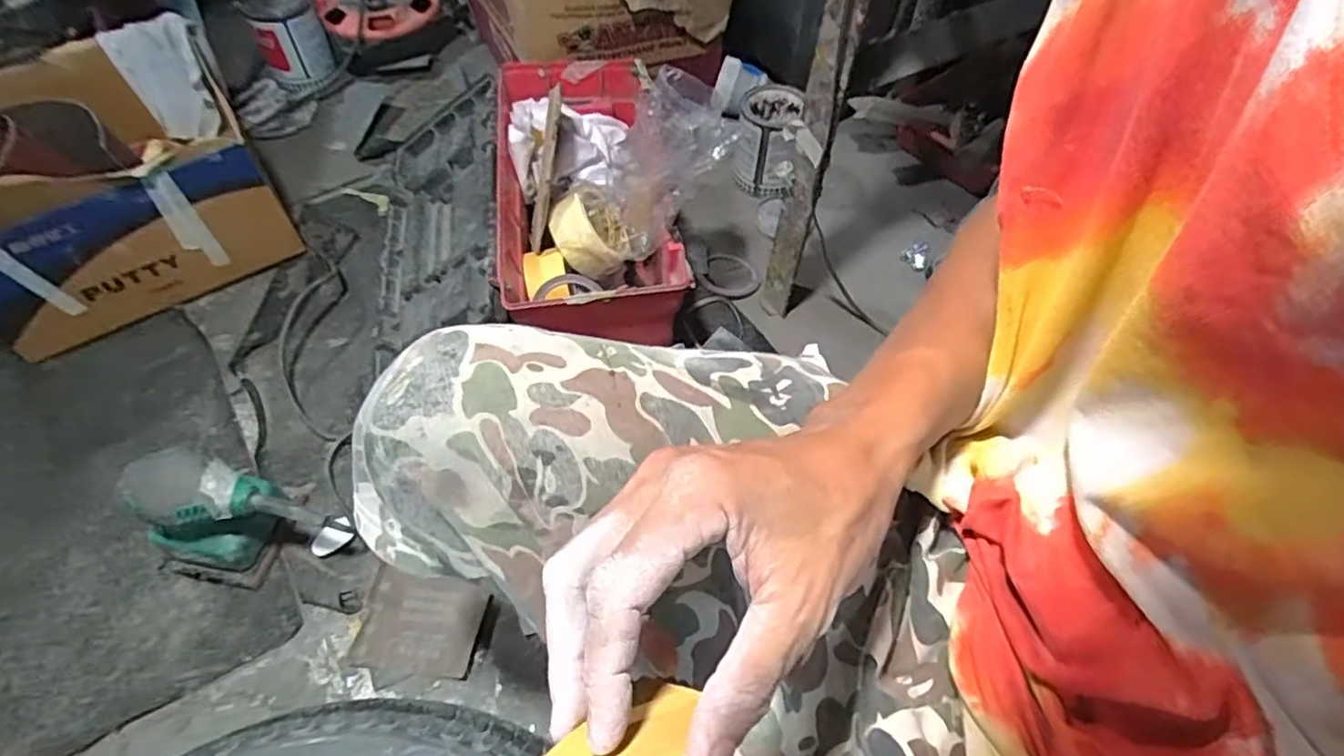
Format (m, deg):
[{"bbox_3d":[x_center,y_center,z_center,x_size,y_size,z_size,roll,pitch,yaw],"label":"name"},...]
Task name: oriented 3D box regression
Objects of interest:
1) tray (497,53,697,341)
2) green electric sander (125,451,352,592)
[{"bbox_3d":[-0.116,-0.227,0.850,0.208,0.164,0.427,-7,56,-8],"label":"tray"},{"bbox_3d":[-0.411,0.140,0.653,0.188,0.125,0.090,6,55,1],"label":"green electric sander"}]

